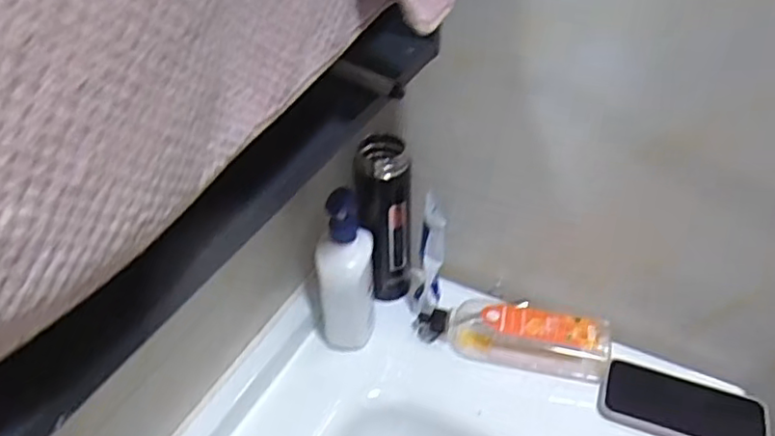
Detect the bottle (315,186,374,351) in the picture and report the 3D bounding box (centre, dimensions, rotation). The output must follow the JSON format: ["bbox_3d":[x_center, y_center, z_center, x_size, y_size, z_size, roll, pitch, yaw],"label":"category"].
[{"bbox_3d":[-0.047,0.062,0.692,0.063,0.176,0.071,-2,42,-3],"label":"bottle"}]

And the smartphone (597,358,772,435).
[{"bbox_3d":[0.313,0.198,0.662,0.162,0.013,0.084,14,41,19],"label":"smartphone"}]

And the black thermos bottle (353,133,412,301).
[{"bbox_3d":[-0.005,0.008,0.742,0.063,0.205,0.063,-2,42,-3],"label":"black thermos bottle"}]

